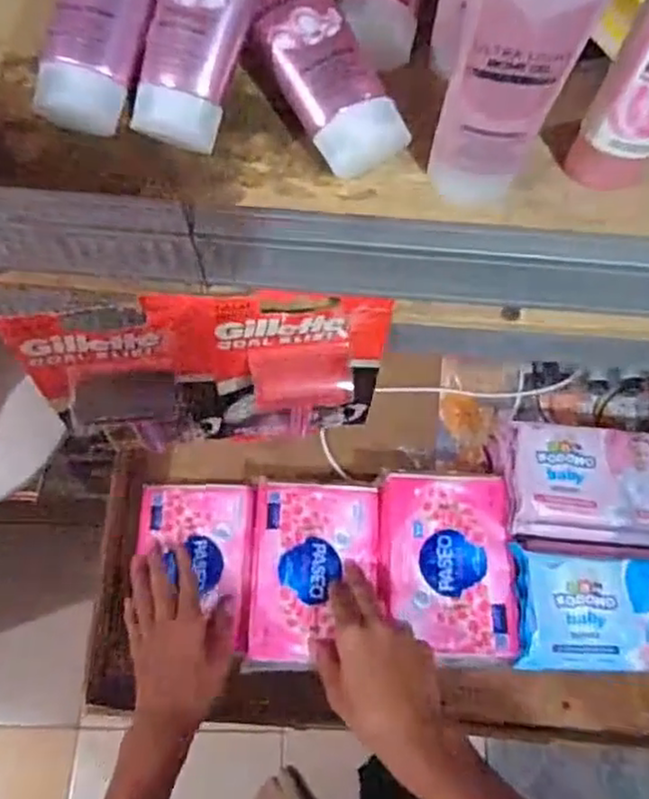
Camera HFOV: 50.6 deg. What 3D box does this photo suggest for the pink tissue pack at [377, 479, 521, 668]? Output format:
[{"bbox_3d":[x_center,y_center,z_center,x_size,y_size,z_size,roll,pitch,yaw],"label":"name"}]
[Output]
[{"bbox_3d":[0.109,0.148,0.612,0.109,0.028,0.162,1,70,-2],"label":"pink tissue pack"}]

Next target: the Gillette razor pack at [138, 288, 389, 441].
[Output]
[{"bbox_3d":[-0.025,-0.011,0.357,0.105,0.136,0.032,-1,70,-3],"label":"Gillette razor pack"}]

